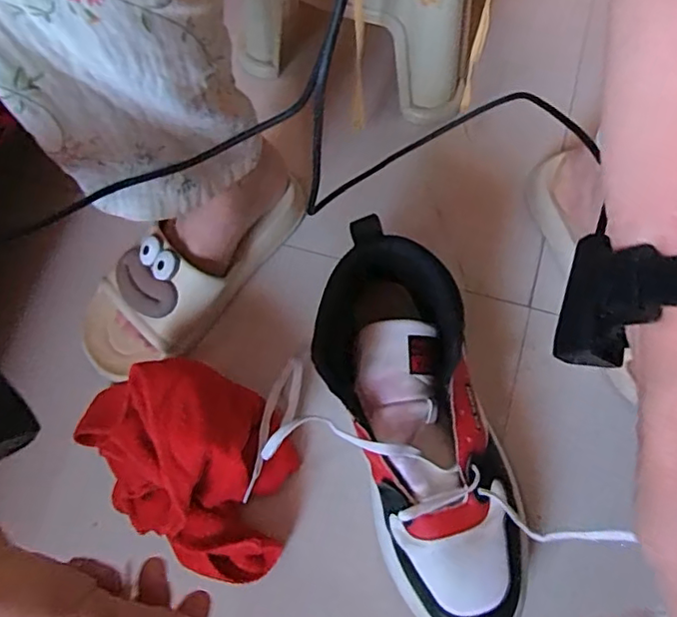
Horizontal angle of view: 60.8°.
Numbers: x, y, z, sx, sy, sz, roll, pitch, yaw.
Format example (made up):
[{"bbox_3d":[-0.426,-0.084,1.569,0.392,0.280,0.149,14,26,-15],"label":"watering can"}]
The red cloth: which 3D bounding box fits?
[{"bbox_3d":[-0.119,0.121,0.465,0.189,0.096,0.137,29,74,12],"label":"red cloth"}]

